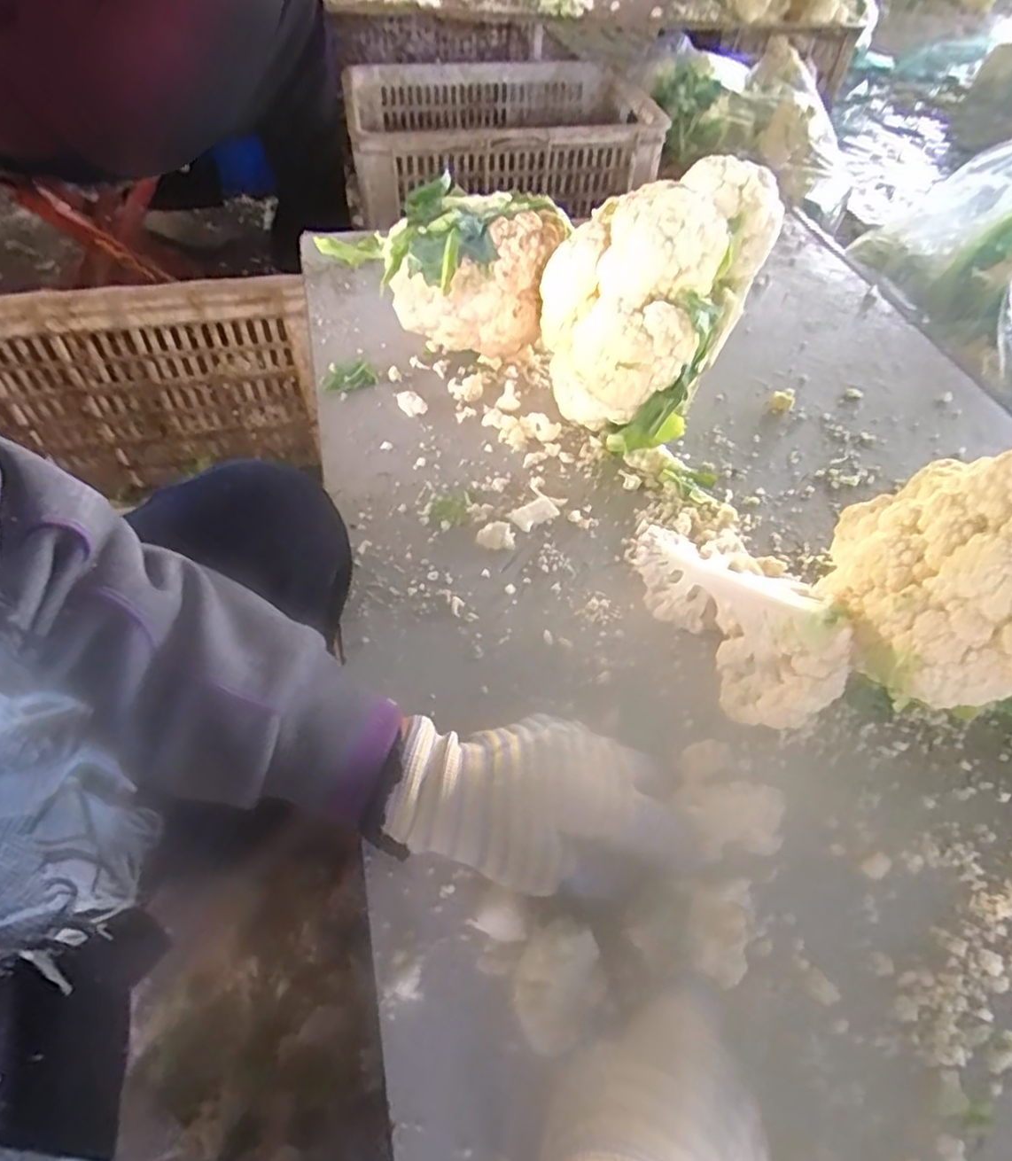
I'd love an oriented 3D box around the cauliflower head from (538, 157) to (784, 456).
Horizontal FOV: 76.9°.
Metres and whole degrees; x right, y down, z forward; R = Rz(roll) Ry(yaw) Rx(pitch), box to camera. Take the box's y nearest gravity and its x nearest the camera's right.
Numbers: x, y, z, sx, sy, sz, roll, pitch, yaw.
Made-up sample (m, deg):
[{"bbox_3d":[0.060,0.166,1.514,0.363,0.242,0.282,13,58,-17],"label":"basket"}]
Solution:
[{"bbox_3d":[0.093,-0.190,0.466,0.131,0.166,0.156,26,56,16],"label":"cauliflower head"}]

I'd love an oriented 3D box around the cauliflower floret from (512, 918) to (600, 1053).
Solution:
[{"bbox_3d":[0.021,0.173,0.272,0.035,0.031,0.042,33,57,20],"label":"cauliflower floret"}]

